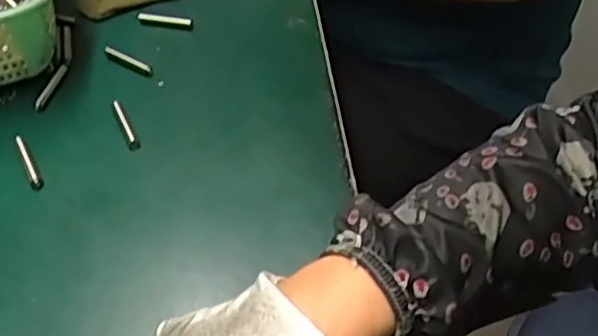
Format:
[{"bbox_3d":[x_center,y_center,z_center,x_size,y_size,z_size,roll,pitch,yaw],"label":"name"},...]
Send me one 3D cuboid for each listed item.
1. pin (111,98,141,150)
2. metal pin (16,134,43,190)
[{"bbox_3d":[-0.125,-0.031,0.452,0.008,0.007,0.051,-22,49,-20],"label":"pin"},{"bbox_3d":[-0.182,-0.005,0.428,0.007,0.006,0.051,-22,50,-20],"label":"metal pin"}]

